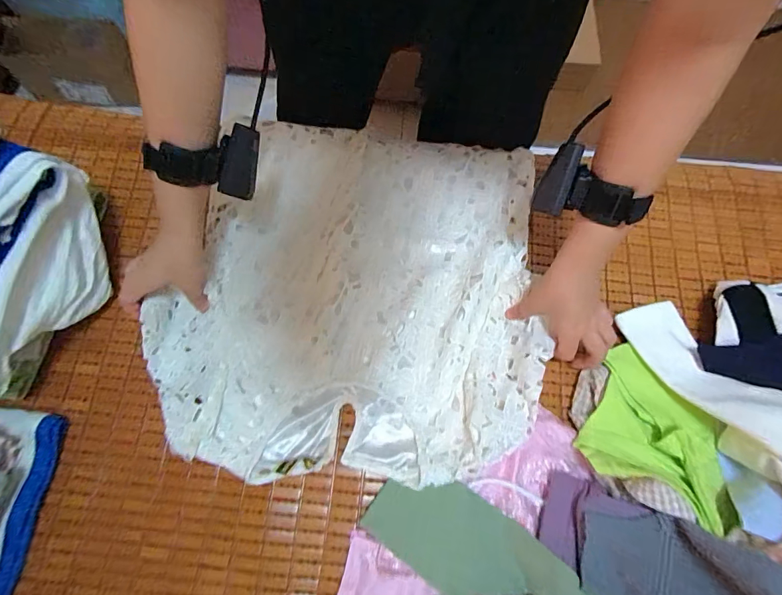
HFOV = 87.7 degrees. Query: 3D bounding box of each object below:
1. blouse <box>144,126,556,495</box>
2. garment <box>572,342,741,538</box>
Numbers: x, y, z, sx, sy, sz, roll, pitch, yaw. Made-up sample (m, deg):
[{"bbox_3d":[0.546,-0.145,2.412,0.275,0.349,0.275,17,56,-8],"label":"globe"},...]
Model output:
[{"bbox_3d":[-0.050,-0.017,0.493,0.437,0.038,0.426,1,74,0],"label":"blouse"},{"bbox_3d":[0.286,0.136,0.431,0.134,0.062,0.151,28,75,7],"label":"garment"}]

